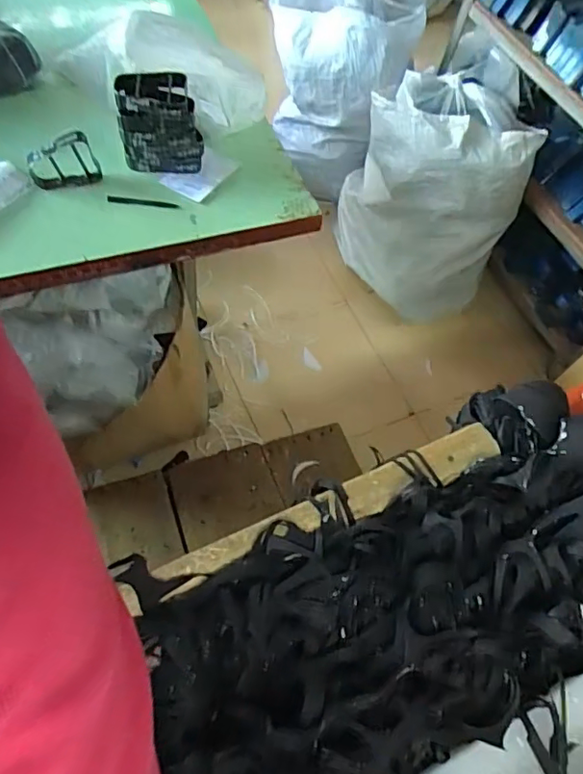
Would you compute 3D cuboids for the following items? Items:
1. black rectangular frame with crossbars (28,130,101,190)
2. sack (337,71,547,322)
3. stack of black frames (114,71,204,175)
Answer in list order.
[{"bbox_3d":[-0.415,-0.403,0.991,0.116,0.096,0.016,-20,53,-5],"label":"black rectangular frame with crossbars"},{"bbox_3d":[0.447,-0.620,1.842,0.565,0.584,0.422,39,67,16],"label":"sack"},{"bbox_3d":[-0.249,-0.505,1.037,0.142,0.169,0.107,0,63,-4],"label":"stack of black frames"}]

